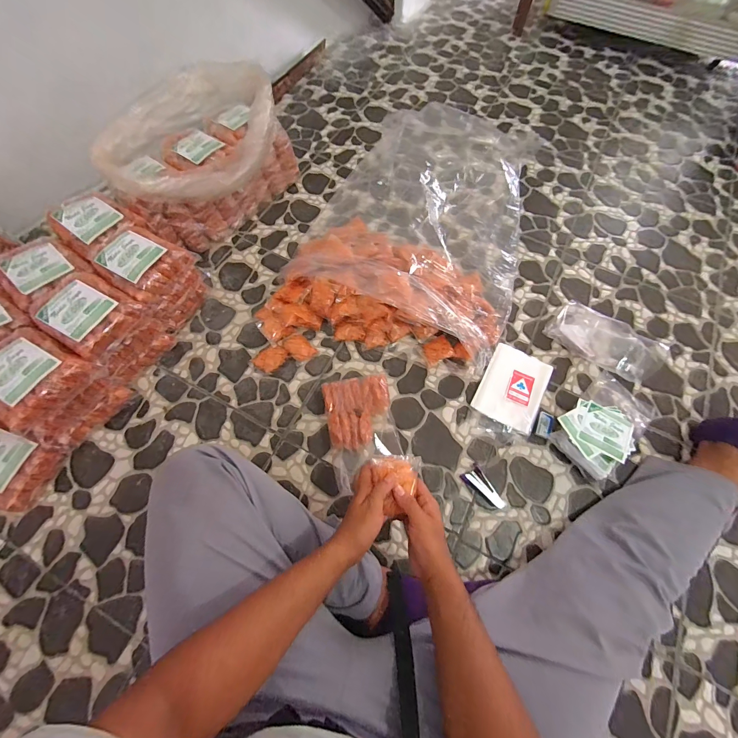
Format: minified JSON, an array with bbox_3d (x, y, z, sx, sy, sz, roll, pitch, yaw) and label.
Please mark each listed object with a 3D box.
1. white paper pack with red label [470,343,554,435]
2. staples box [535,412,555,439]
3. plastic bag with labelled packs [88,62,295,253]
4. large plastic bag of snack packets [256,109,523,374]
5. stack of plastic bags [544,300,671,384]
[{"bbox_3d":[0.329,0.041,0.754,0.133,0.026,0.188,27,69,10],"label":"white paper pack with red label"},{"bbox_3d":[0.385,0.124,0.725,0.034,0.013,0.057,25,68,9],"label":"staples box"},{"bbox_3d":[-0.401,-0.512,0.836,0.242,0.245,0.445,39,71,14],"label":"plastic bag with labelled packs"},{"bbox_3d":[0.148,-0.435,0.910,0.539,0.118,0.929,18,67,7],"label":"large plastic bag of snack packets"},{"bbox_3d":[0.573,-0.070,0.797,0.253,0.048,0.140,37,71,14],"label":"stack of plastic bags"}]

